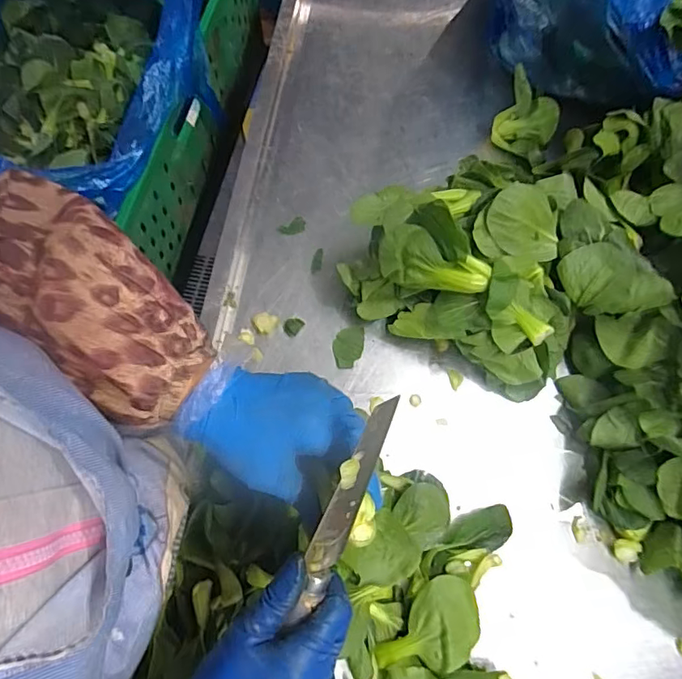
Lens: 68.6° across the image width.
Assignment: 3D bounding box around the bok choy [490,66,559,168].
[{"bbox_3d":[0.207,-0.245,0.562,0.076,0.071,0.041,38,74,13],"label":"bok choy"}]

